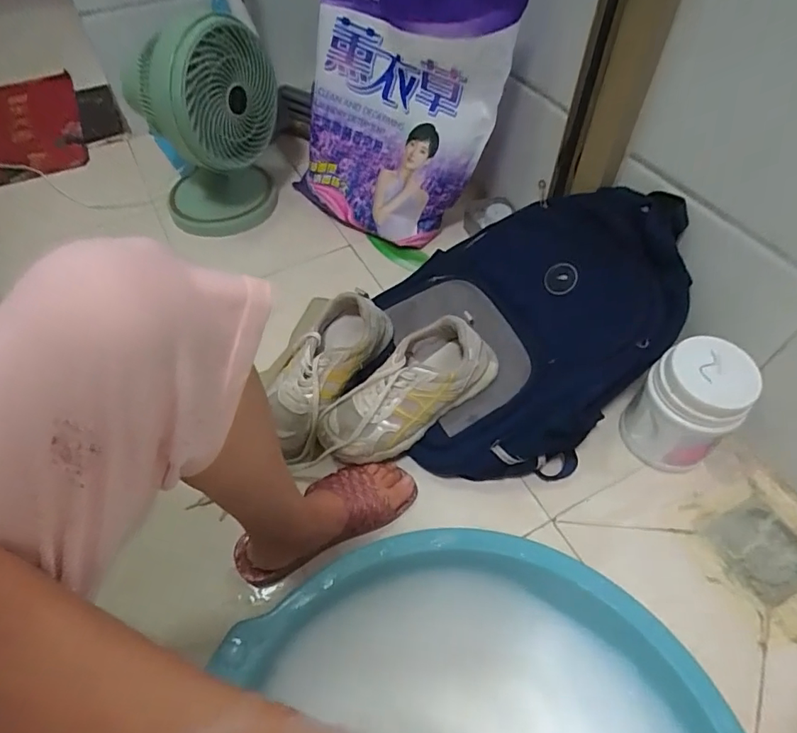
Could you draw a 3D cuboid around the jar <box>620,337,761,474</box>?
[{"bbox_3d":[0.353,0.055,0.625,0.105,0.167,0.103,0,54,1],"label":"jar"}]

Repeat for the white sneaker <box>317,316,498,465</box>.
[{"bbox_3d":[0.008,0.033,0.657,0.240,0.094,0.096,-37,56,-4],"label":"white sneaker"}]

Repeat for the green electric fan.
[{"bbox_3d":[-0.331,-0.426,0.904,0.225,0.345,0.216,-20,56,-13],"label":"green electric fan"}]

